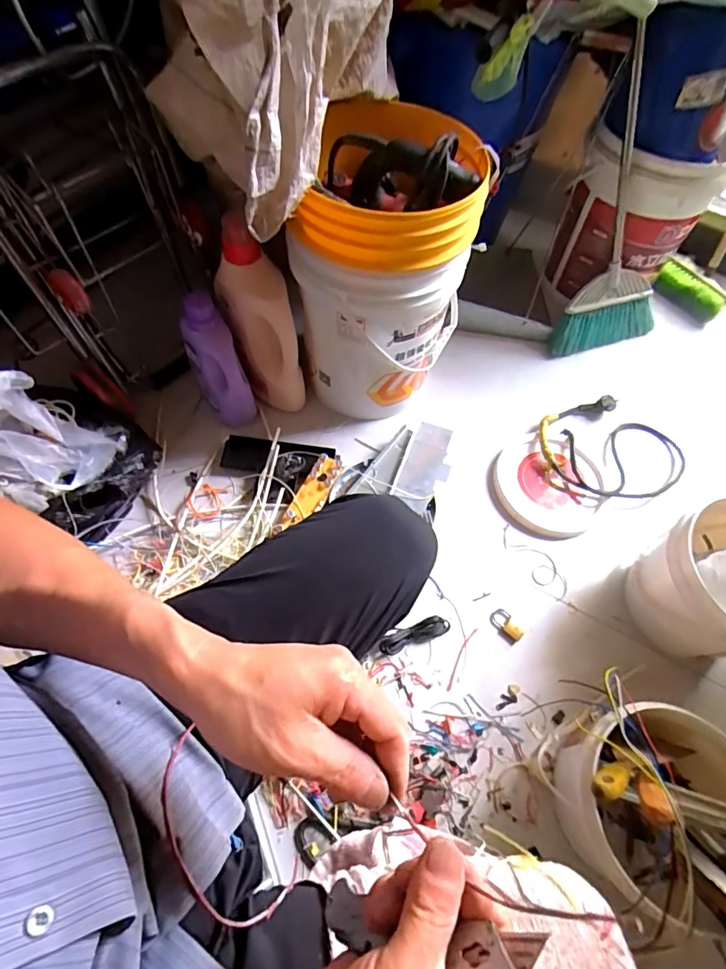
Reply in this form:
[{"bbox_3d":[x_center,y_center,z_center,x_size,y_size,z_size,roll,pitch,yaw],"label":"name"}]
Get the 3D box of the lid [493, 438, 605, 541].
[{"bbox_3d":[0.379,-0.003,0.982,0.215,0.026,0.227,7,60,1],"label":"lid"}]

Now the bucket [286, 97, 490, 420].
[{"bbox_3d":[0.042,-0.381,0.886,0.264,0.457,0.338,10,60,2],"label":"bucket"}]

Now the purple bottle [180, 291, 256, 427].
[{"bbox_3d":[-0.278,-0.230,0.917,0.077,0.246,0.119,-31,67,-19],"label":"purple bottle"}]

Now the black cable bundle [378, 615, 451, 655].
[{"bbox_3d":[0.089,0.254,0.813,0.126,0.023,0.034,-17,63,-13],"label":"black cable bundle"}]

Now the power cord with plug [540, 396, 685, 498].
[{"bbox_3d":[0.525,-0.076,1.011,0.301,0.037,0.251,20,61,8],"label":"power cord with plug"}]

